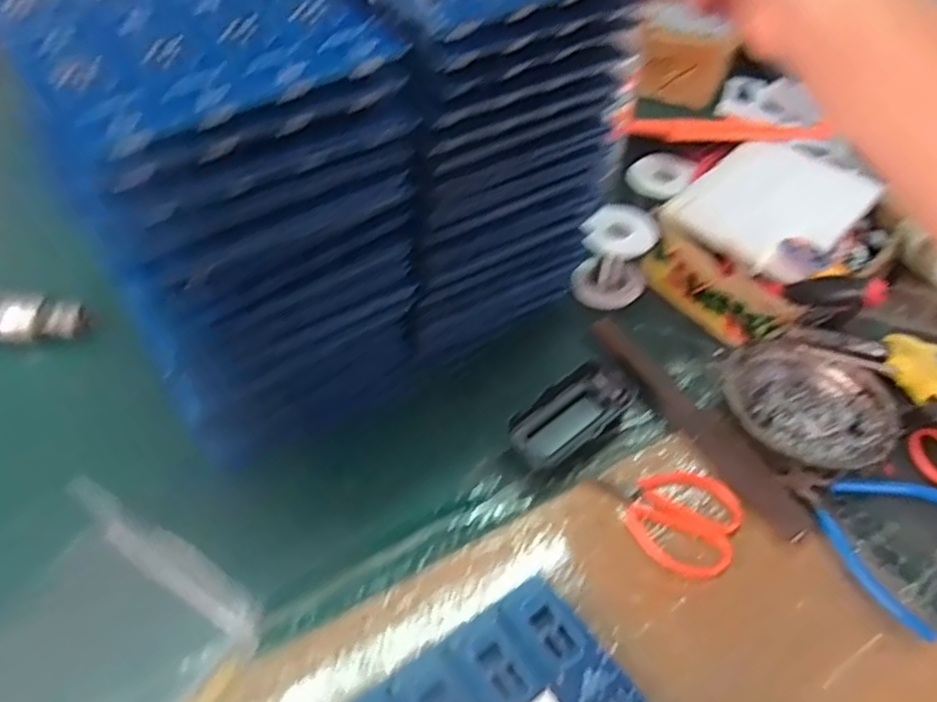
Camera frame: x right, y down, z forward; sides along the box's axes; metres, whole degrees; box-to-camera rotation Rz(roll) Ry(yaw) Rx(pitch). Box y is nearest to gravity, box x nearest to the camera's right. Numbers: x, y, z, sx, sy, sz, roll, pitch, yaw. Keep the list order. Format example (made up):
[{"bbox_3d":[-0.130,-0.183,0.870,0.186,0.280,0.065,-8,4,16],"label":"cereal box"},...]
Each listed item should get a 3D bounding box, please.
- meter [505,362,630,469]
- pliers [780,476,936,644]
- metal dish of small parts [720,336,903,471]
[{"bbox_3d":[0.083,0.049,0.568,0.111,0.019,0.049,-32,56,-27],"label":"meter"},{"bbox_3d":[0.289,0.126,0.519,0.117,0.012,0.122,29,53,22],"label":"pliers"},{"bbox_3d":[0.266,0.044,0.562,0.130,0.036,0.121,21,50,16],"label":"metal dish of small parts"}]

